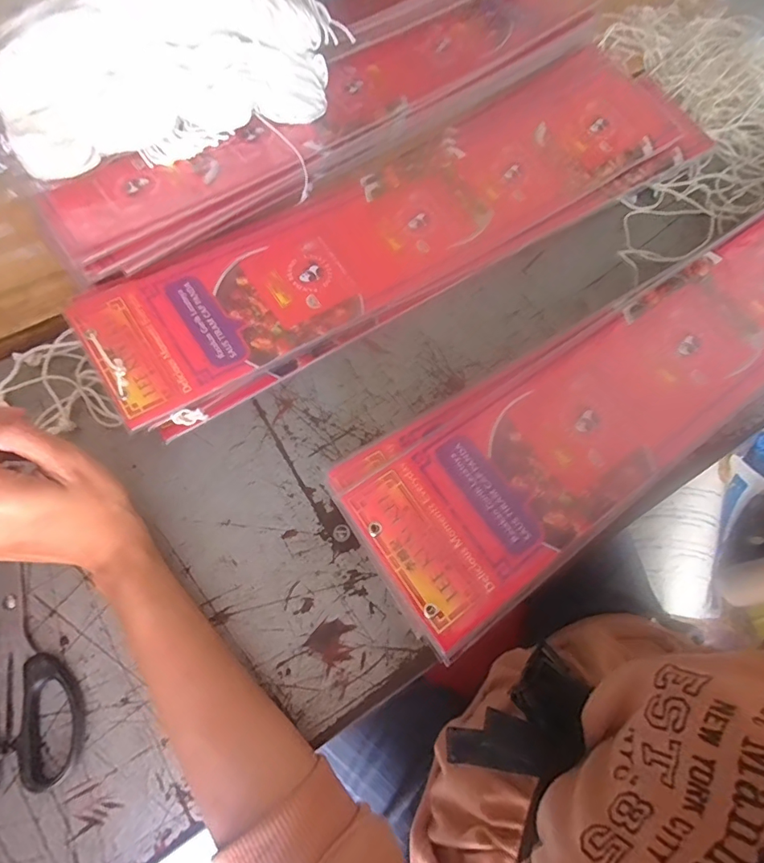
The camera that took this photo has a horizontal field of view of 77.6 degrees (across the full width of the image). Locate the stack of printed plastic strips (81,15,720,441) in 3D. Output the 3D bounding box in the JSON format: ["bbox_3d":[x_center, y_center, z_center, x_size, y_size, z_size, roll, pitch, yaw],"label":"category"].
[{"bbox_3d":[0.035,-0.197,0.416,0.574,0.030,0.152,-32,78,-15],"label":"stack of printed plastic strips"}]

